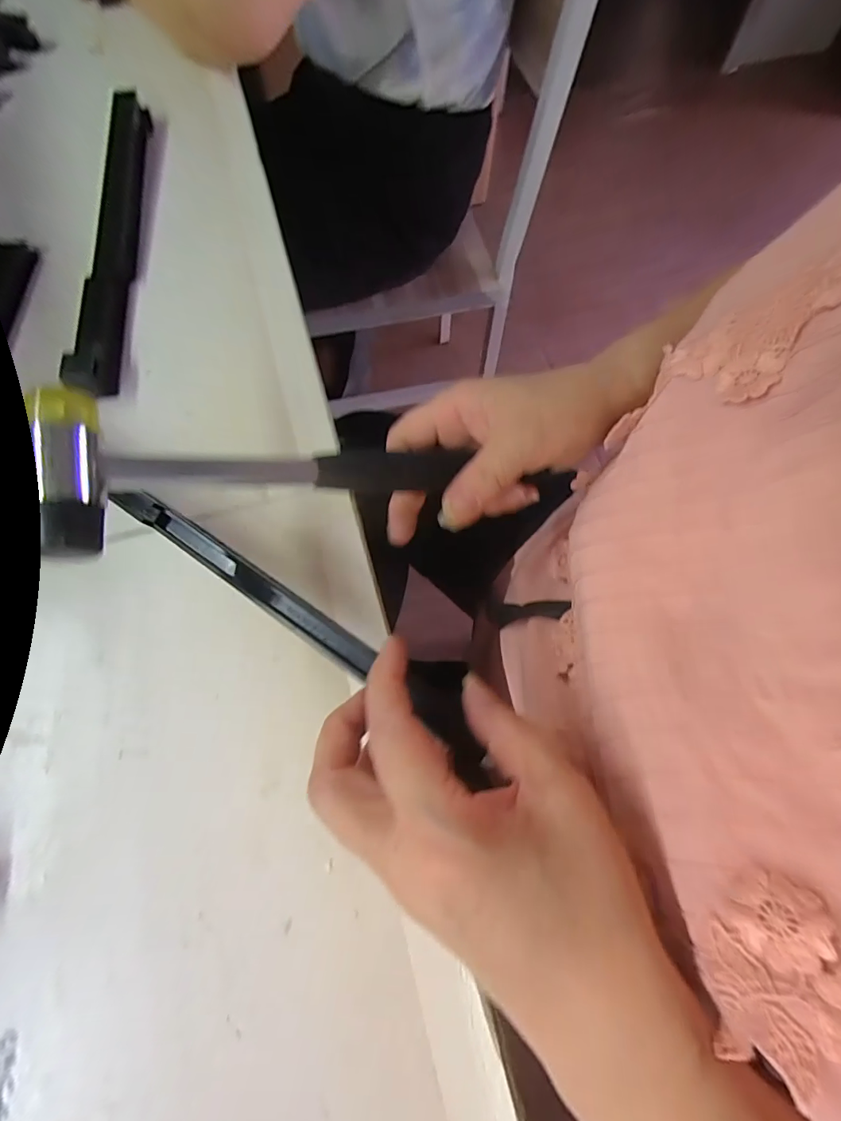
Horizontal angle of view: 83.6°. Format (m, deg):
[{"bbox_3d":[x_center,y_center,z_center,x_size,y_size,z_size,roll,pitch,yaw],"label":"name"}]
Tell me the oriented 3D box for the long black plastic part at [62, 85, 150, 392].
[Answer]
[{"bbox_3d":[-0.225,-0.239,0.340,0.031,0.017,0.289,-7,70,-4],"label":"long black plastic part"}]

